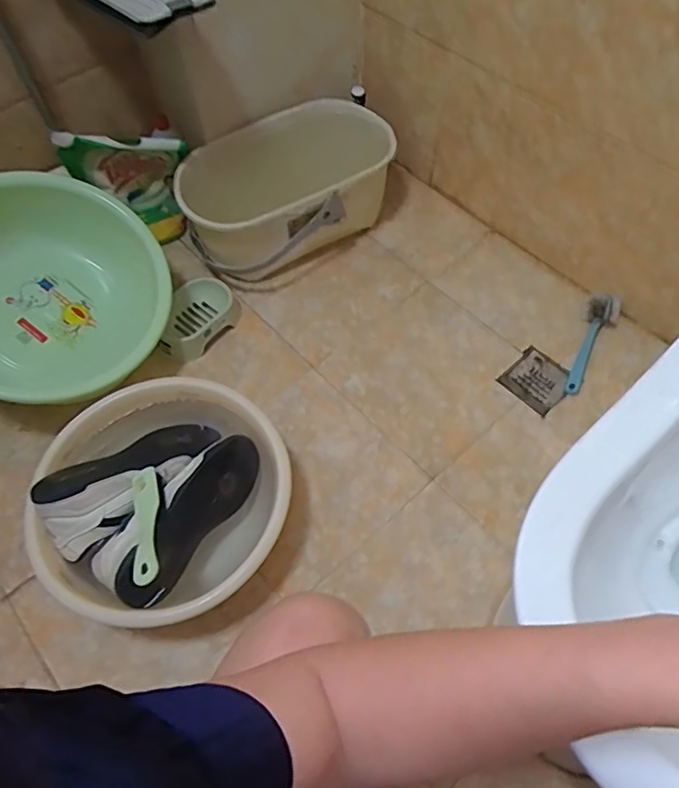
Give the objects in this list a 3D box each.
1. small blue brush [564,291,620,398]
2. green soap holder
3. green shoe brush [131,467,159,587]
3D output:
[{"bbox_3d":[0.444,-0.088,1.024,0.060,0.050,0.205,25,78,15],"label":"small blue brush"},{"bbox_3d":[-0.261,-0.134,1.065,0.105,0.062,0.171,24,65,15],"label":"green soap holder"},{"bbox_3d":[-0.237,0.157,0.709,0.039,0.031,0.190,-17,39,-7],"label":"green shoe brush"}]

